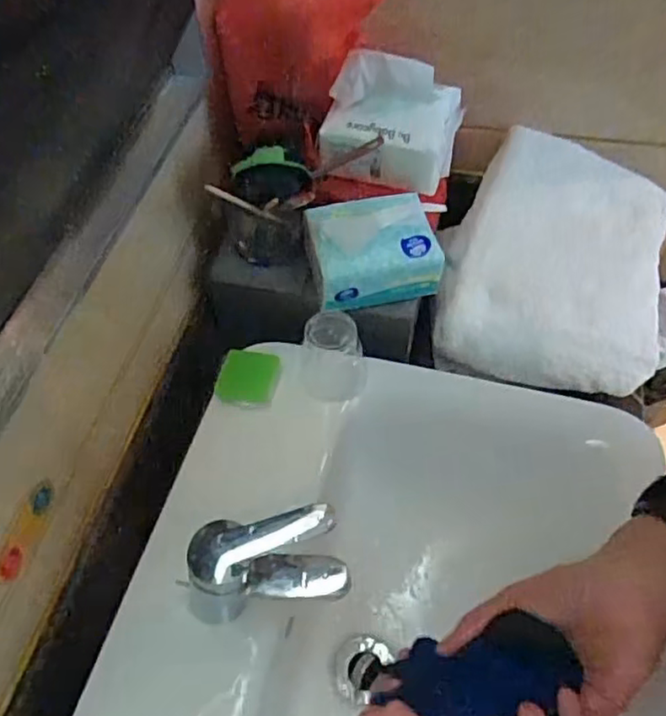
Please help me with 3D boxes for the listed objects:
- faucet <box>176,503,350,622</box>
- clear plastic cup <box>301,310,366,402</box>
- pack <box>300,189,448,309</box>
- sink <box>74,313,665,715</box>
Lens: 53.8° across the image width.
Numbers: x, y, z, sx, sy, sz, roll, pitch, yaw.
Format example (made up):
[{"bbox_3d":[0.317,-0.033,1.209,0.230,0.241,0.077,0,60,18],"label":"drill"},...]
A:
[{"bbox_3d":[-0.045,0.163,0.495,0.110,0.130,0.046,-4,54,0],"label":"faucet"},{"bbox_3d":[0.000,-0.001,0.639,0.061,0.075,0.058,-2,54,2],"label":"clear plastic cup"},{"bbox_3d":[0.041,-0.116,0.669,0.125,0.076,0.092,-12,54,-6],"label":"pack"},{"bbox_3d":[0.042,0.258,0.560,0.437,0.154,0.541,11,55,11],"label":"sink"}]

